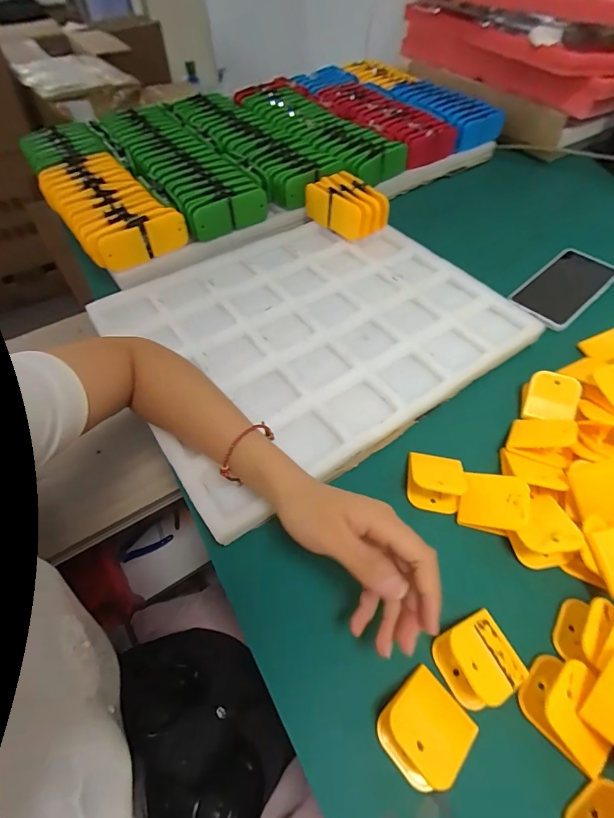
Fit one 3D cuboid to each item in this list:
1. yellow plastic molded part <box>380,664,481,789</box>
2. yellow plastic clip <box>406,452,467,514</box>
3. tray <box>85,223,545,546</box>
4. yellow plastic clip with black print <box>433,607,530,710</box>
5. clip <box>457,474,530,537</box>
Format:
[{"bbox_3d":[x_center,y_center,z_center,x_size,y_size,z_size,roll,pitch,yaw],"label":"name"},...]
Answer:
[{"bbox_3d":[0.078,0.208,0.254,0.054,0.028,0.048,-34,61,-21],"label":"yellow plastic molded part"},{"bbox_3d":[0.120,0.063,0.358,0.049,0.028,0.054,11,56,8],"label":"yellow plastic clip"},{"bbox_3d":[0.004,-0.105,0.472,0.431,0.020,0.348,-30,60,-19],"label":"tray"},{"bbox_3d":[0.123,0.178,0.276,0.055,0.026,0.048,-21,57,-14],"label":"yellow plastic clip with black print"},{"bbox_3d":[0.164,0.082,0.342,0.053,0.018,0.053,1,59,28],"label":"clip"}]

